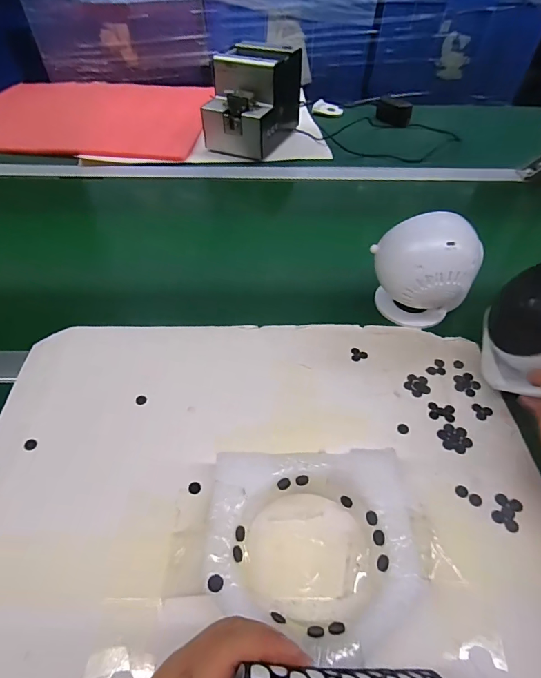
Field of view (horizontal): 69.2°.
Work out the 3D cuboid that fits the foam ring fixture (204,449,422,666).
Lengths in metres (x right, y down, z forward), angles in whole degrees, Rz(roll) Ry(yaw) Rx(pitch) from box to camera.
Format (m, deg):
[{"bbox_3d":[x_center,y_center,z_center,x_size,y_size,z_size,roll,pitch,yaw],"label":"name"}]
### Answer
[{"bbox_3d":[0.031,0.154,0.287,0.149,0.040,0.135,-2,48,-2],"label":"foam ring fixture"}]

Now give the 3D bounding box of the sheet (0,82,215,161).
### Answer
[{"bbox_3d":[-0.402,-0.468,0.833,0.579,0.026,0.341,11,53,8],"label":"sheet"}]

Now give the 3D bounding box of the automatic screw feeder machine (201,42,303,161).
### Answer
[{"bbox_3d":[-0.033,-0.459,0.754,0.124,0.144,0.176,18,50,13],"label":"automatic screw feeder machine"}]

